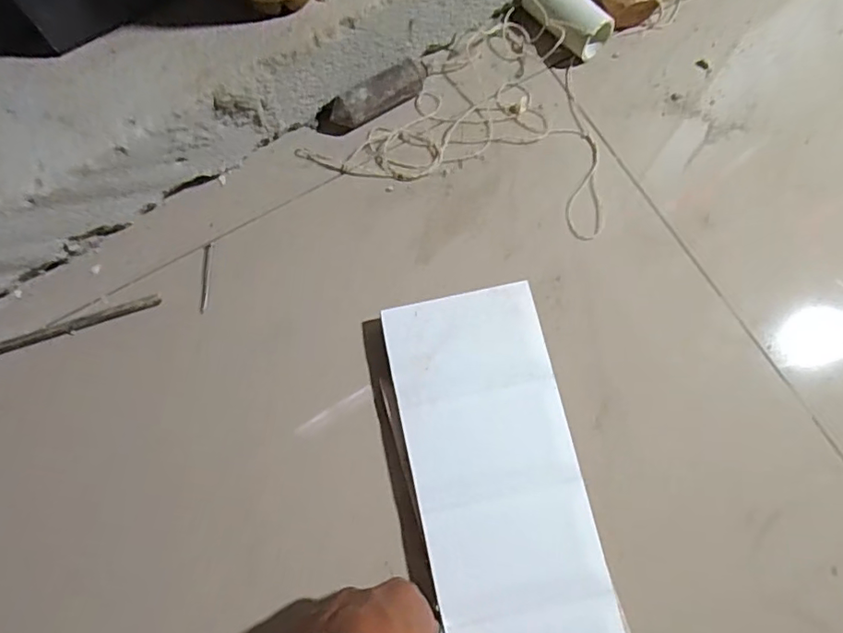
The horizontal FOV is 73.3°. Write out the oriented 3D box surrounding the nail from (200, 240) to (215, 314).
[{"bbox_3d":[-0.148,-0.028,0.389,0.005,0.004,0.050,-1,76,2],"label":"nail"}]

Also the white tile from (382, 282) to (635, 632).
[{"bbox_3d":[0.053,0.120,0.331,0.102,0.011,0.276,-16,76,-2],"label":"white tile"}]

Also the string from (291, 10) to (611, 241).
[{"bbox_3d":[0.041,-0.155,0.414,0.210,0.016,0.152,17,77,6],"label":"string"}]

